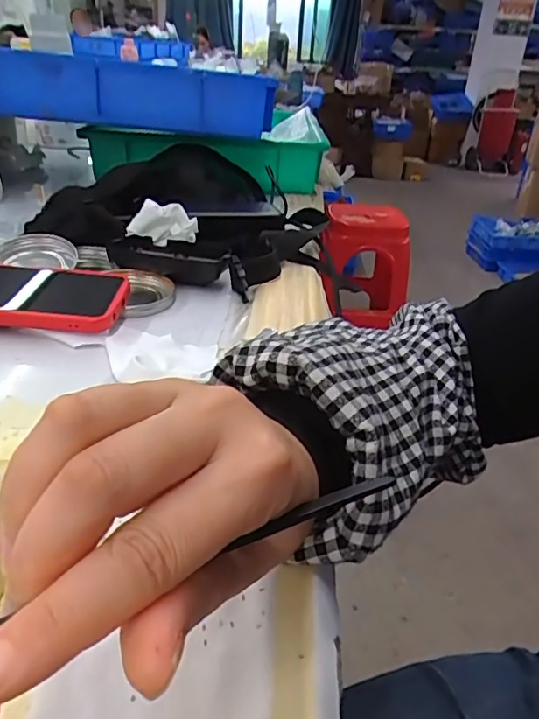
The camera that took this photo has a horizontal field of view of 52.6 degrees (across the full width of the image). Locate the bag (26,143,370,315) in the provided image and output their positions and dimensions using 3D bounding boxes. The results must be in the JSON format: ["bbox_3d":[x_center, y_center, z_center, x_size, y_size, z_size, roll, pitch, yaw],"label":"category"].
[{"bbox_3d":[-0.080,-0.160,0.581,0.301,0.077,0.246,11,30,11],"label":"bag"}]

